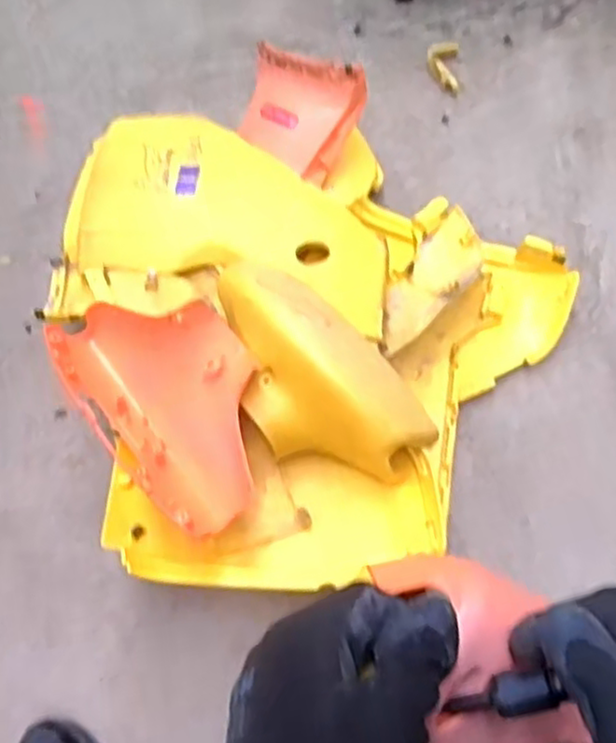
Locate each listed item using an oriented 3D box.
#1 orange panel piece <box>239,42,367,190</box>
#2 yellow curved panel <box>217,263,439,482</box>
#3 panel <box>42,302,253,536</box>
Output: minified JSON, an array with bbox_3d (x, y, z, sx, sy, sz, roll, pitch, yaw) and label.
[{"bbox_3d":[-0.015,-0.385,1.051,0.229,0.172,0.065,37,24,34],"label":"orange panel piece"},{"bbox_3d":[-0.004,-0.011,0.753,0.152,0.101,0.288,-31,63,-12],"label":"yellow curved panel"},{"bbox_3d":[-0.141,0.025,0.746,0.167,0.076,0.295,-38,65,-15],"label":"panel"}]

